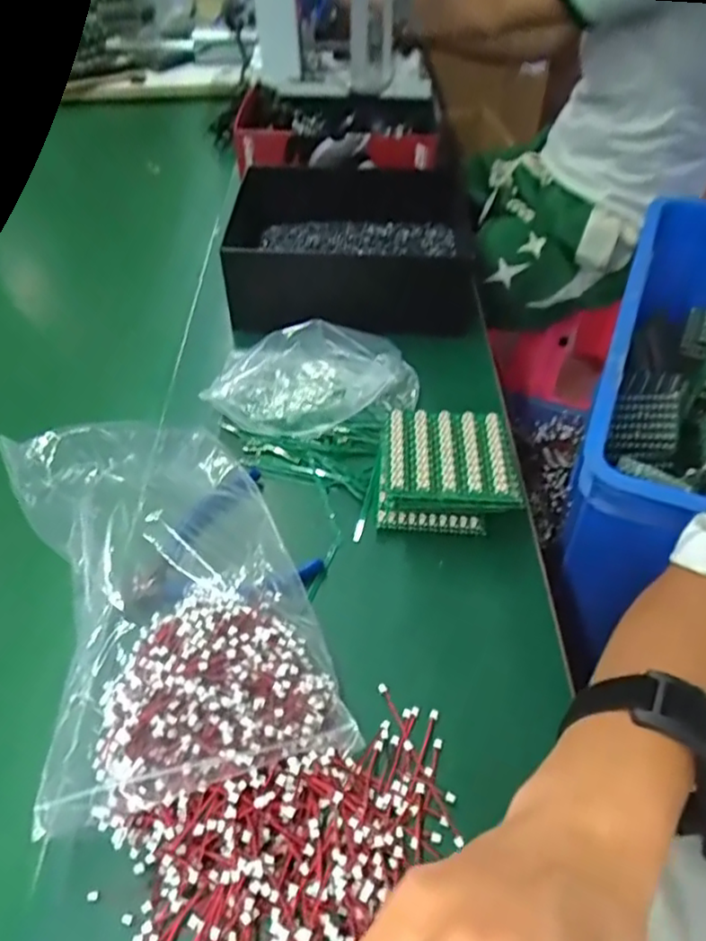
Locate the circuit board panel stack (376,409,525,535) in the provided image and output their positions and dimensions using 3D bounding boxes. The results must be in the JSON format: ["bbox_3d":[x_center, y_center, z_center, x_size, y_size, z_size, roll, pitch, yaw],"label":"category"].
[{"bbox_3d":[0.071,-0.001,0.470,0.098,0.044,0.082,3,49,4],"label":"circuit board panel stack"}]

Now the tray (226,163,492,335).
[{"bbox_3d":[-0.001,-0.241,0.663,0.229,0.082,0.222,-1,49,0],"label":"tray"}]

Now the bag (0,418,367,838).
[{"bbox_3d":[-0.107,0.063,0.369,0.158,0.113,0.226,-15,50,-12],"label":"bag"}]

